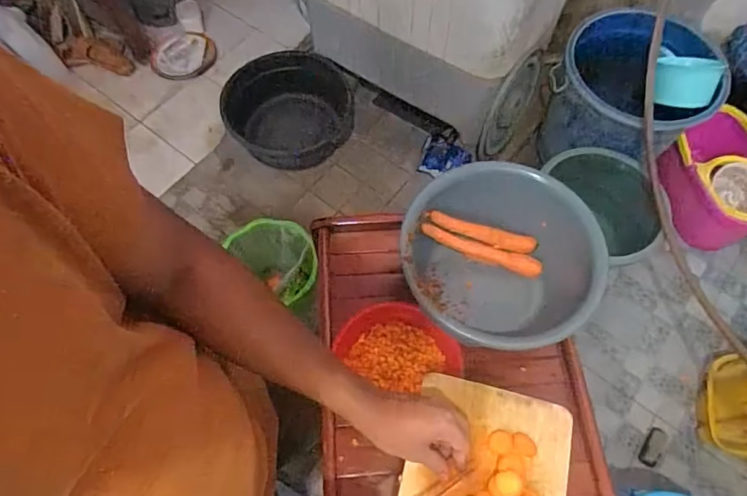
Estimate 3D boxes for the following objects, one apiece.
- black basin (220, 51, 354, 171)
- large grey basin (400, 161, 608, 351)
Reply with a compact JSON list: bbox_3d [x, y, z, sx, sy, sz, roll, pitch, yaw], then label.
[{"bbox_3d":[-0.292,-0.470,1.695,0.420,0.137,0.431,0,64,1],"label":"black basin"},{"bbox_3d":[0.186,0.029,0.810,0.272,0.168,0.293,0,64,1],"label":"large grey basin"}]

